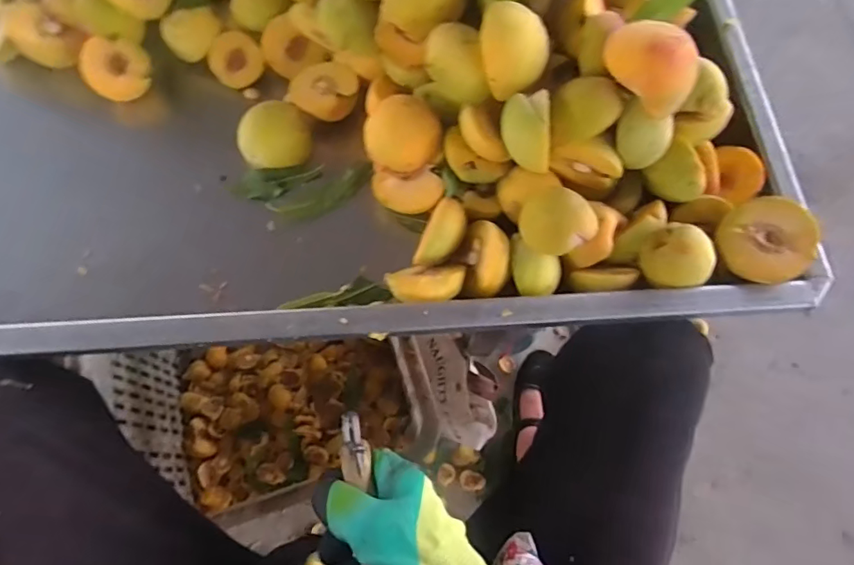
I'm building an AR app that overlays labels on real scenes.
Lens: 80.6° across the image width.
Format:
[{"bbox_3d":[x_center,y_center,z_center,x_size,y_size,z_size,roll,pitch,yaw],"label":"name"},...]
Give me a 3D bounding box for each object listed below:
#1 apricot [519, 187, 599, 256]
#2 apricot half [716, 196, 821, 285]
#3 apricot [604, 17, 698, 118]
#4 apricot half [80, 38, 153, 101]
[{"bbox_3d":[0.103,-0.045,0.401,0.052,0.052,0.051,1,69,-2],"label":"apricot"},{"bbox_3d":[0.274,-0.032,0.409,0.068,0.033,0.065,-38,71,5],"label":"apricot half"},{"bbox_3d":[0.161,-0.158,0.362,0.057,0.041,0.060,-11,70,-6],"label":"apricot"},{"bbox_3d":[-0.299,-0.206,0.489,0.058,0.027,0.056,5,97,-12],"label":"apricot half"}]

